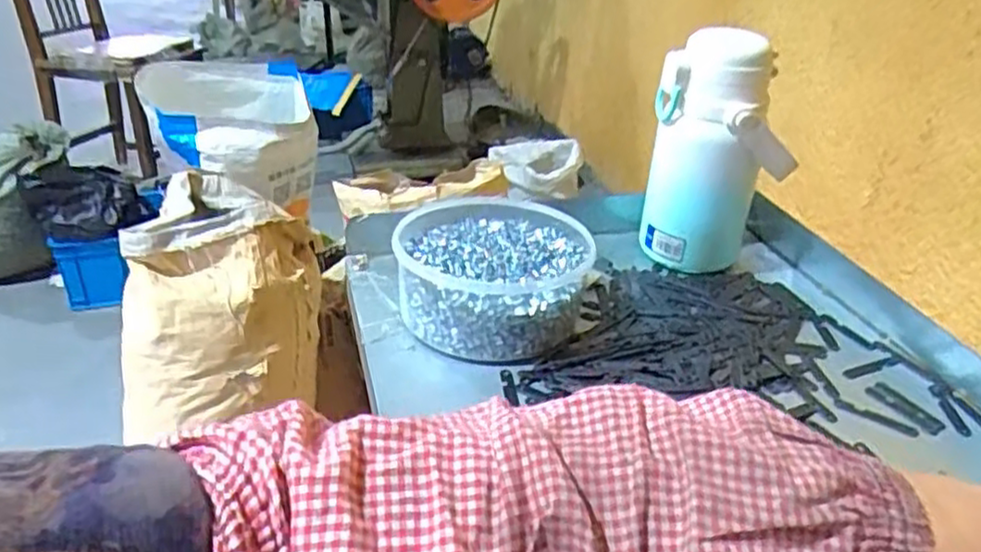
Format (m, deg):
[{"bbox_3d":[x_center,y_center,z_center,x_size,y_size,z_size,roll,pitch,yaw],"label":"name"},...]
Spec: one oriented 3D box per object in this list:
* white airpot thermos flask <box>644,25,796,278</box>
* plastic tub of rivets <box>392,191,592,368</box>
[{"bbox_3d":[0.193,-0.101,0.638,0.093,0.199,0.074,-8,31,-18],"label":"white airpot thermos flask"},{"bbox_3d":[0.002,-0.004,0.589,0.149,0.061,0.166,2,29,1],"label":"plastic tub of rivets"}]

